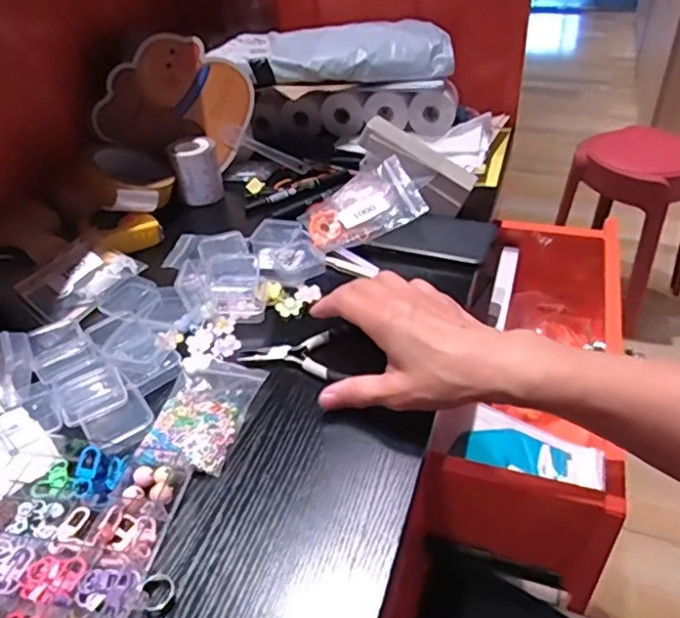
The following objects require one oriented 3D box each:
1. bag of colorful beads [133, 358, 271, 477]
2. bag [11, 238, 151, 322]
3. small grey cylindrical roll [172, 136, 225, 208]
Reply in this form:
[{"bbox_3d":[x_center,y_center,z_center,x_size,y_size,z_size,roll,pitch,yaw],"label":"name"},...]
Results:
[{"bbox_3d":[-0.099,0.074,0.436,0.063,0.011,0.104,5,41,11],"label":"bag of colorful beads"},{"bbox_3d":[-0.244,-0.032,0.557,0.062,0.034,0.100,25,47,25],"label":"bag"},{"bbox_3d":[-0.166,-0.161,0.690,0.051,0.061,0.050,-11,41,-12],"label":"small grey cylindrical roll"}]

